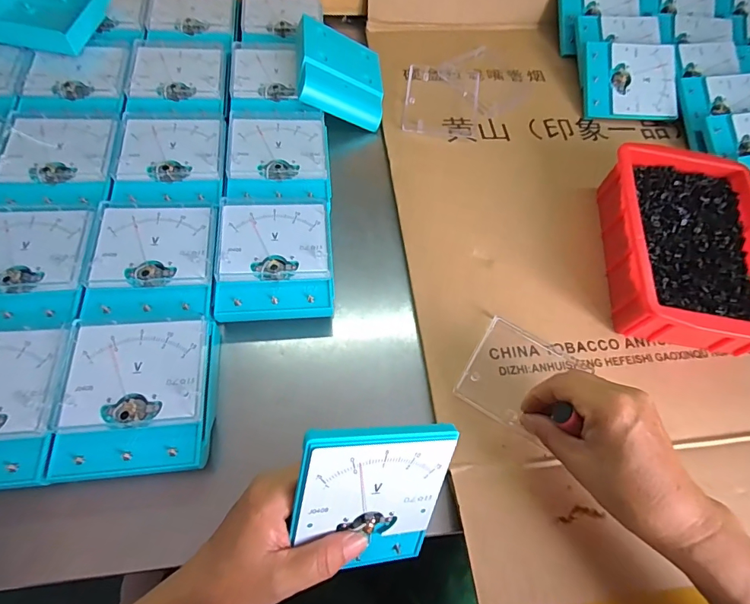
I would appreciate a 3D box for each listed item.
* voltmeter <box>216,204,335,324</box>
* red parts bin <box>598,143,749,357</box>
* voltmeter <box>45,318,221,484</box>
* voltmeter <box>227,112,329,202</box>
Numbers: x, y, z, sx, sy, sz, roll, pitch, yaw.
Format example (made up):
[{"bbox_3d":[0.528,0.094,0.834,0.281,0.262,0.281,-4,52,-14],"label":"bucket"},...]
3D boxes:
[{"bbox_3d":[-0.089,-0.035,0.391,0.098,0.039,0.115,-1,63,-7],"label":"voltmeter"},{"bbox_3d":[0.302,-0.055,0.412,0.135,0.060,0.192,8,63,-2],"label":"red parts bin"},{"bbox_3d":[-0.177,0.073,0.327,0.100,0.045,0.115,-3,64,-8],"label":"voltmeter"},{"bbox_3d":[-0.099,-0.143,0.446,0.098,0.042,0.115,-2,63,-7],"label":"voltmeter"}]

